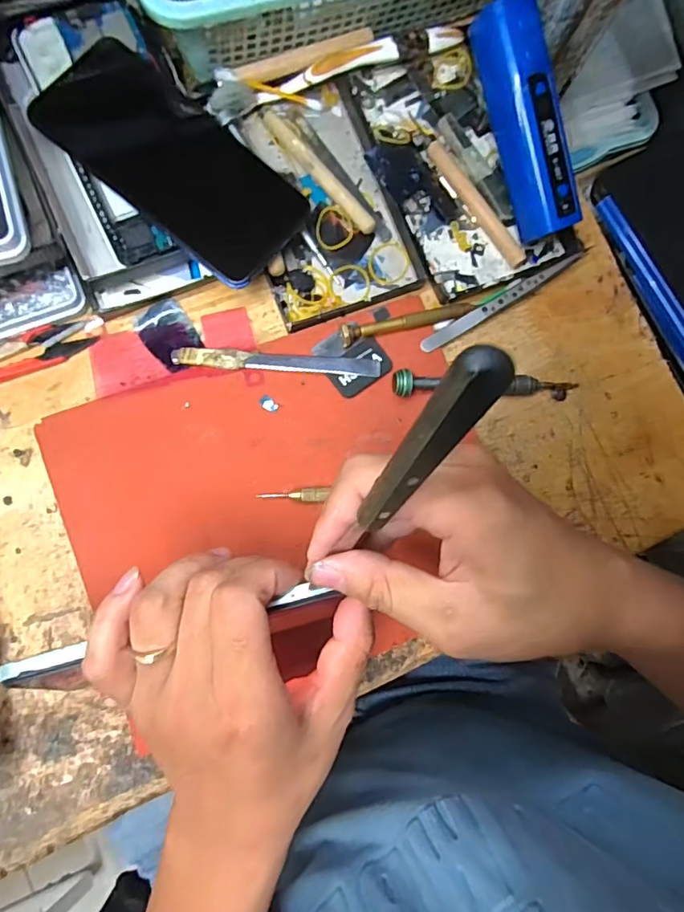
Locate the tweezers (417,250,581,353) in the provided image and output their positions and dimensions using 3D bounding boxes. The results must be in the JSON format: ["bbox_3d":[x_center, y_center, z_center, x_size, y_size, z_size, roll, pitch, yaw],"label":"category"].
[{"bbox_3d":[0.106,-0.102,0.343,0.122,0.014,0.010,-30,88,-9],"label":"tweezers"}]

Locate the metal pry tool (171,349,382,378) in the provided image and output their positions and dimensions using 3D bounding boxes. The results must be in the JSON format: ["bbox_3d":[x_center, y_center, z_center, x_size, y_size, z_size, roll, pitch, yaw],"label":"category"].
[{"bbox_3d":[-0.040,-0.059,0.325,0.127,0.004,0.012,2,84,-6],"label":"metal pry tool"}]

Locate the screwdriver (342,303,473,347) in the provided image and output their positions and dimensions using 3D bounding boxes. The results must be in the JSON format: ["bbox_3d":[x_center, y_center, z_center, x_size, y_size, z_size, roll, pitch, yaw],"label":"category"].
[{"bbox_3d":[0.043,-0.087,0.332,0.091,0.013,0.011,-16,86,-8],"label":"screwdriver"}]

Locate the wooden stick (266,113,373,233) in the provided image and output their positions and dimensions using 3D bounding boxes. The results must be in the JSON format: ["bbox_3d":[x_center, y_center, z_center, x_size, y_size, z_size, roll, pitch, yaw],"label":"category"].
[{"bbox_3d":[-0.015,-0.185,0.337,0.010,0.013,0.101,-42,90,-9],"label":"wooden stick"}]

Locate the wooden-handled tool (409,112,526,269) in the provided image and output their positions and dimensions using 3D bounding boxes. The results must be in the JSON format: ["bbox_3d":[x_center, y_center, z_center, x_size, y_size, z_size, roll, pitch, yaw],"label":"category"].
[{"bbox_3d":[0.085,-0.181,0.350,0.011,0.007,0.123,-37,89,-9],"label":"wooden-handled tool"}]

